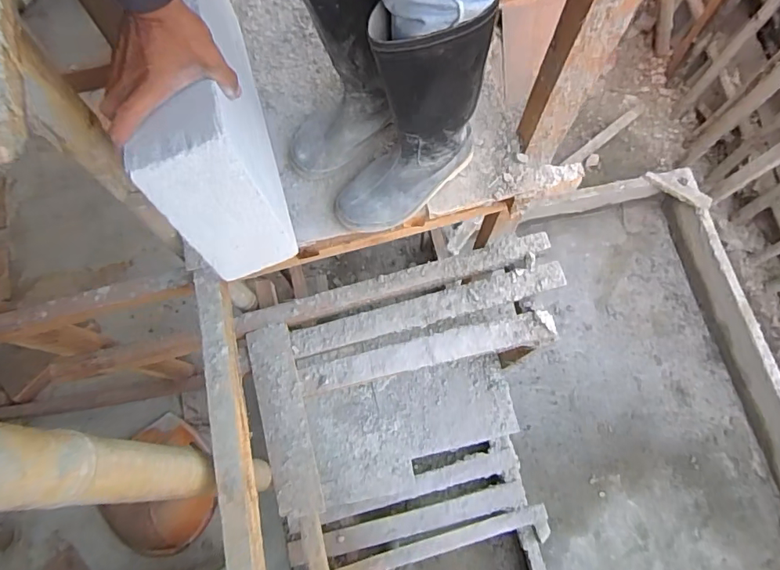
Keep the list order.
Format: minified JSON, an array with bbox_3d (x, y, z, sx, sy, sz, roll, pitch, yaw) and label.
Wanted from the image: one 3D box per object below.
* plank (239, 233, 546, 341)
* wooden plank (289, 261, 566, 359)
[{"bbox_3d":[0.015,-0.004,1.230,0.787,0.030,0.062,-16,73,-3],"label":"plank"},{"bbox_3d":[0.095,0.053,1.221,0.670,0.022,0.070,-15,73,-3],"label":"wooden plank"}]

